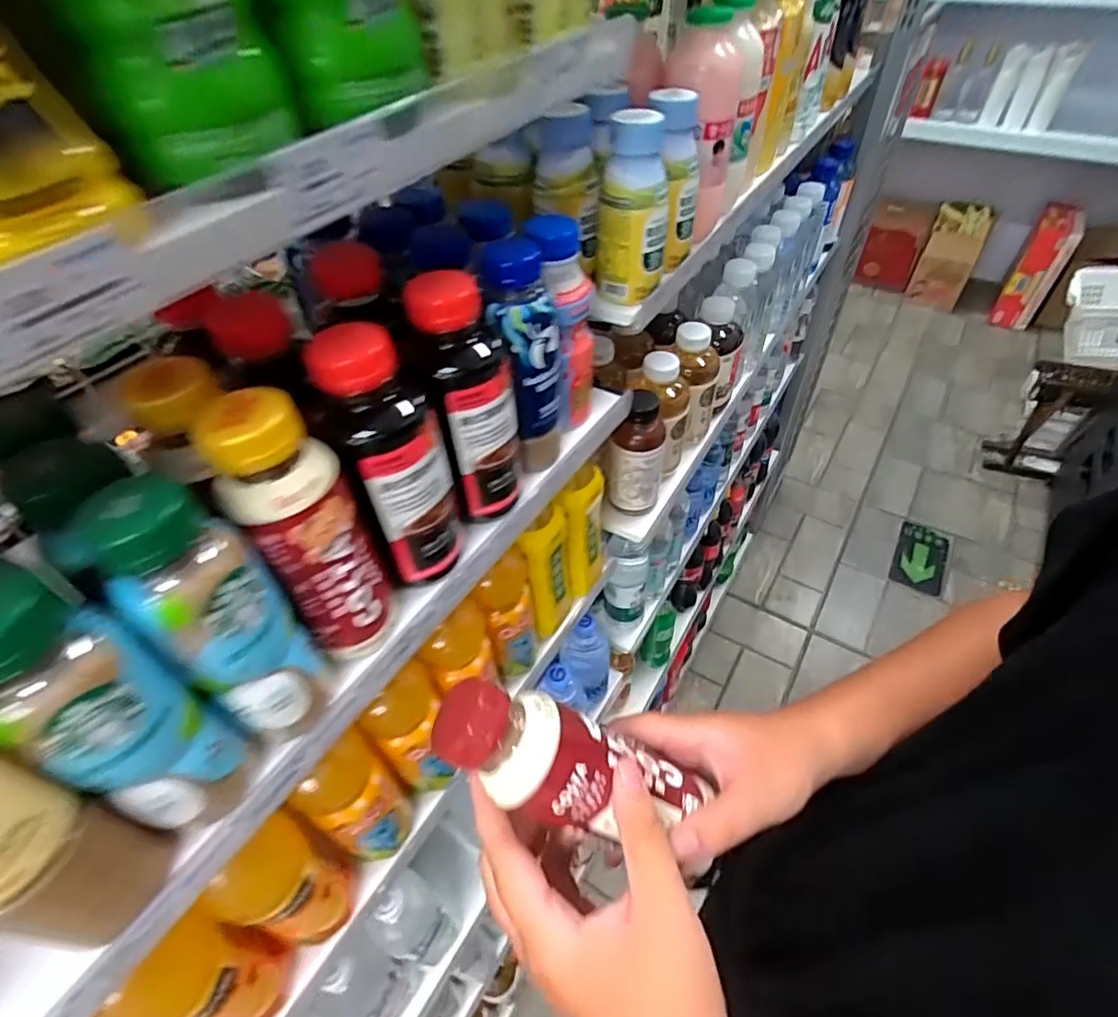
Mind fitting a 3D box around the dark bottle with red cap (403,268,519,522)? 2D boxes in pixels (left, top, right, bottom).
[{"bbox_3d":[-0.056,-0.066,0.379,0.055,0.161,0.051,-11,48,-7],"label":"dark bottle with red cap"}]

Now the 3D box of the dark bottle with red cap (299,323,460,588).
[{"bbox_3d":[-0.094,-0.026,0.346,0.060,0.161,0.060,-15,49,-10],"label":"dark bottle with red cap"}]

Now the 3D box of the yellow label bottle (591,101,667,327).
[{"bbox_3d":[0.059,-0.226,0.458,0.057,0.136,0.056,9,49,11],"label":"yellow label bottle"}]

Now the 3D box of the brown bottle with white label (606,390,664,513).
[{"bbox_3d":[0.089,-0.062,0.654,0.063,0.150,0.058,3,48,6],"label":"brown bottle with white label"}]

